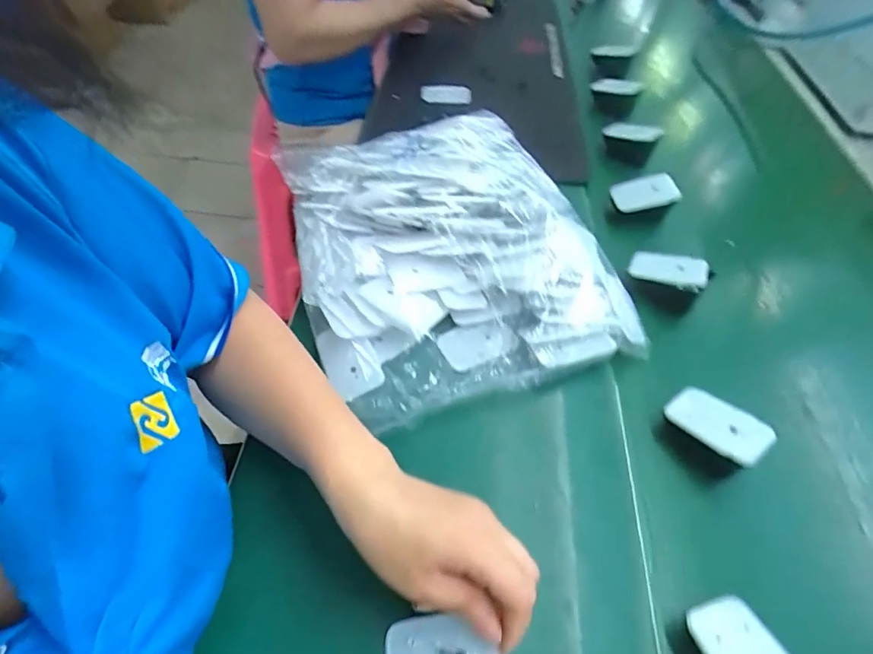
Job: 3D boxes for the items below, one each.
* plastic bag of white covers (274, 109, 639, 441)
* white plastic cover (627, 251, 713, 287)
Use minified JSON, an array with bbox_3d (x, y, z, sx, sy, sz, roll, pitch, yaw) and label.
[{"bbox_3d":[0.009,-0.085,0.450,0.276,0.086,0.319,-14,54,-15],"label":"plastic bag of white covers"},{"bbox_3d":[0.232,-0.058,0.467,0.072,0.008,0.035,14,69,21],"label":"white plastic cover"}]

